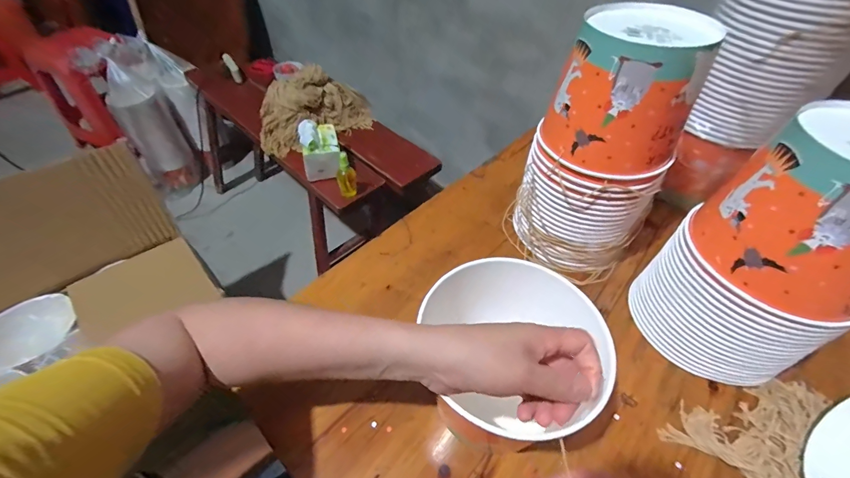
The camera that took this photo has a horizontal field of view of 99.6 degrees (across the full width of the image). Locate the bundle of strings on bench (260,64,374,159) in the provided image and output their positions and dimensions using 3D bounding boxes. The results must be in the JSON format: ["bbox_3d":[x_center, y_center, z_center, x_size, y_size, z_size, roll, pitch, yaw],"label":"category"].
[{"bbox_3d":[-0.326,-0.363,1.107,0.310,0.282,0.100,14,4,-37],"label":"bundle of strings on bench"}]

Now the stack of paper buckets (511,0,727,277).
[{"bbox_3d":[0.222,-0.102,0.462,0.163,0.299,0.145,36,56,25],"label":"stack of paper buckets"}]

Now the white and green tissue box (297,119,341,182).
[{"bbox_3d":[-0.280,-0.243,0.961,0.096,0.104,0.132,-11,50,-12],"label":"white and green tissue box"}]

